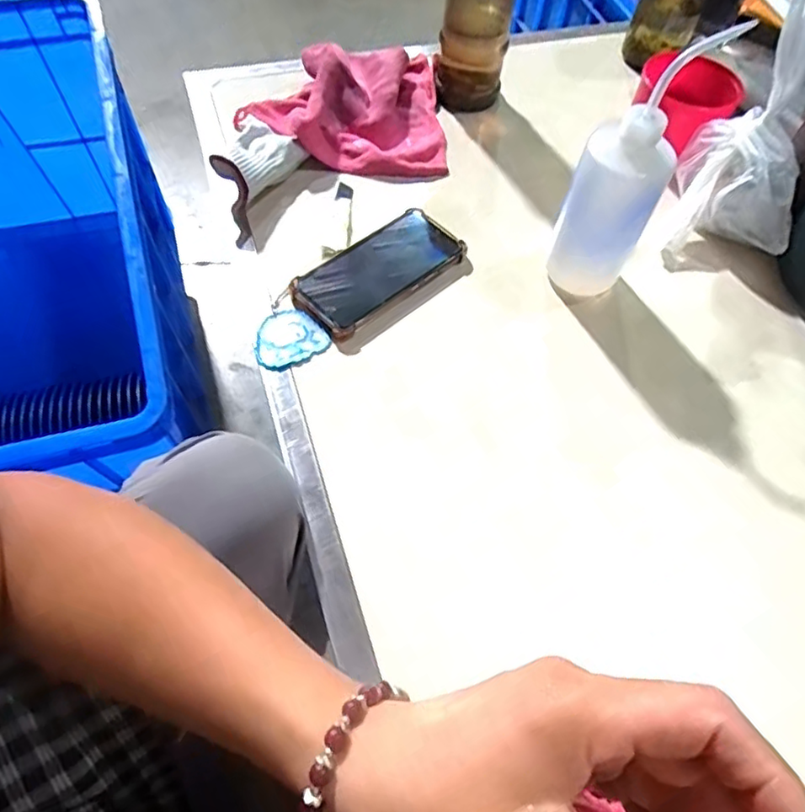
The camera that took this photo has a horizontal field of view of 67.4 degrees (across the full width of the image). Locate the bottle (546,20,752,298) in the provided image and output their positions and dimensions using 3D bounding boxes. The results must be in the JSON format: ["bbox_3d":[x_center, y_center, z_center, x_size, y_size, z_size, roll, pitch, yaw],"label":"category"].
[{"bbox_3d":[0.177,-0.180,0.498,0.072,0.208,0.069,23,60,11],"label":"bottle"}]

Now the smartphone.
[{"bbox_3d":[-0.021,-0.125,0.555,0.160,0.018,0.072,-38,67,-23],"label":"smartphone"}]

